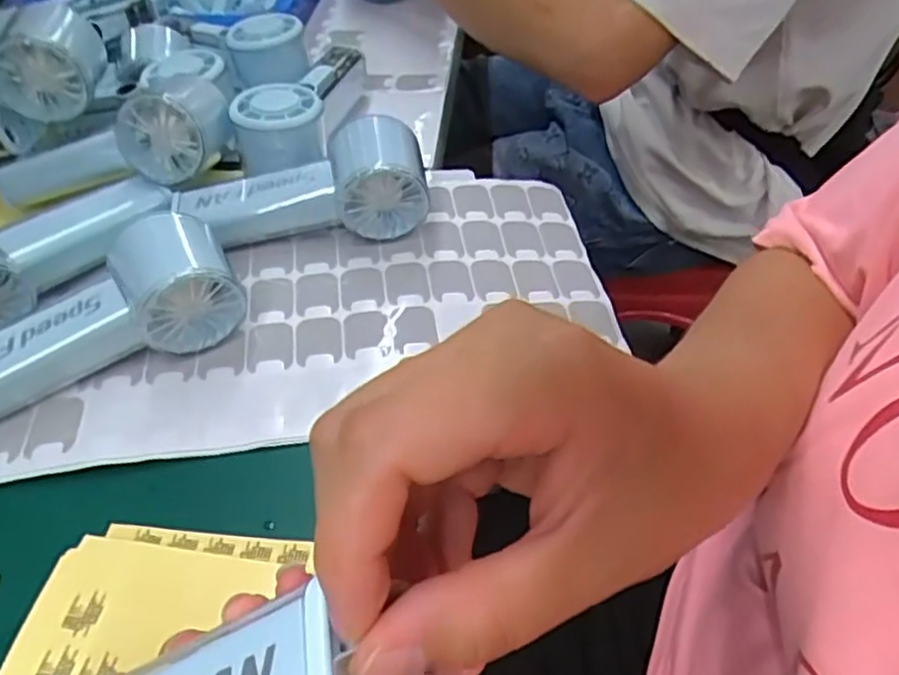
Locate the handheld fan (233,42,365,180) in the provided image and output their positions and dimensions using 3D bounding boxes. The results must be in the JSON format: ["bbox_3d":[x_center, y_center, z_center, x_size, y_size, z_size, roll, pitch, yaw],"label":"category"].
[{"bbox_3d":[-0.101,-0.165,0.511,0.059,0.066,0.171,7,32,7],"label":"handheld fan"}]

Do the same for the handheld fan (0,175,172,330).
[{"bbox_3d":[-0.235,-0.051,0.403,0.147,0.053,0.066,-32,55,-25],"label":"handheld fan"}]

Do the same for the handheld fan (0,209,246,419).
[{"bbox_3d":[-0.188,-0.011,0.364,0.151,0.058,0.055,-22,52,-18],"label":"handheld fan"}]

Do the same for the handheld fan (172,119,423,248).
[{"bbox_3d":[-0.091,-0.091,0.433,0.152,0.059,0.053,-7,49,-5],"label":"handheld fan"}]

